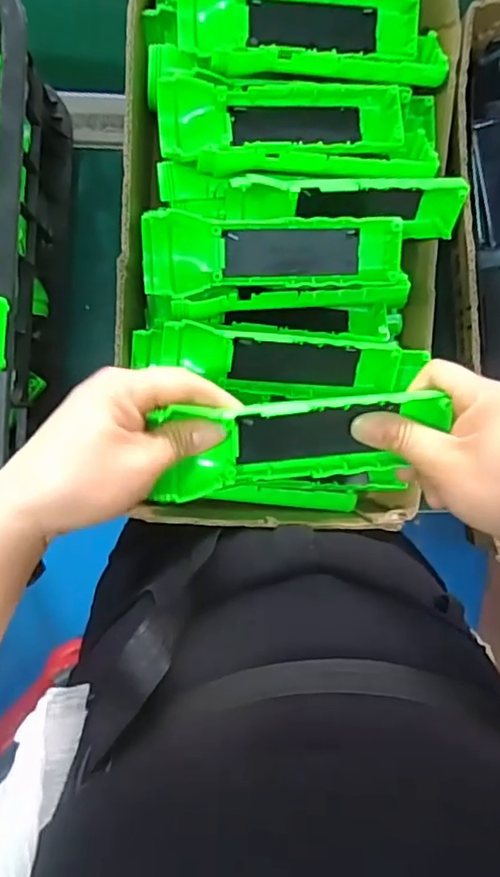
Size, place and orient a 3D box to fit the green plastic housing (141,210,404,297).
[{"bbox_3d":[0.015,-0.122,0.391,0.166,0.035,0.048,-5,94,-5],"label":"green plastic housing"}]

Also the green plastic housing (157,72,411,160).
[{"bbox_3d":[0.026,-0.209,0.391,0.168,0.028,0.050,-3,94,-5],"label":"green plastic housing"}]

